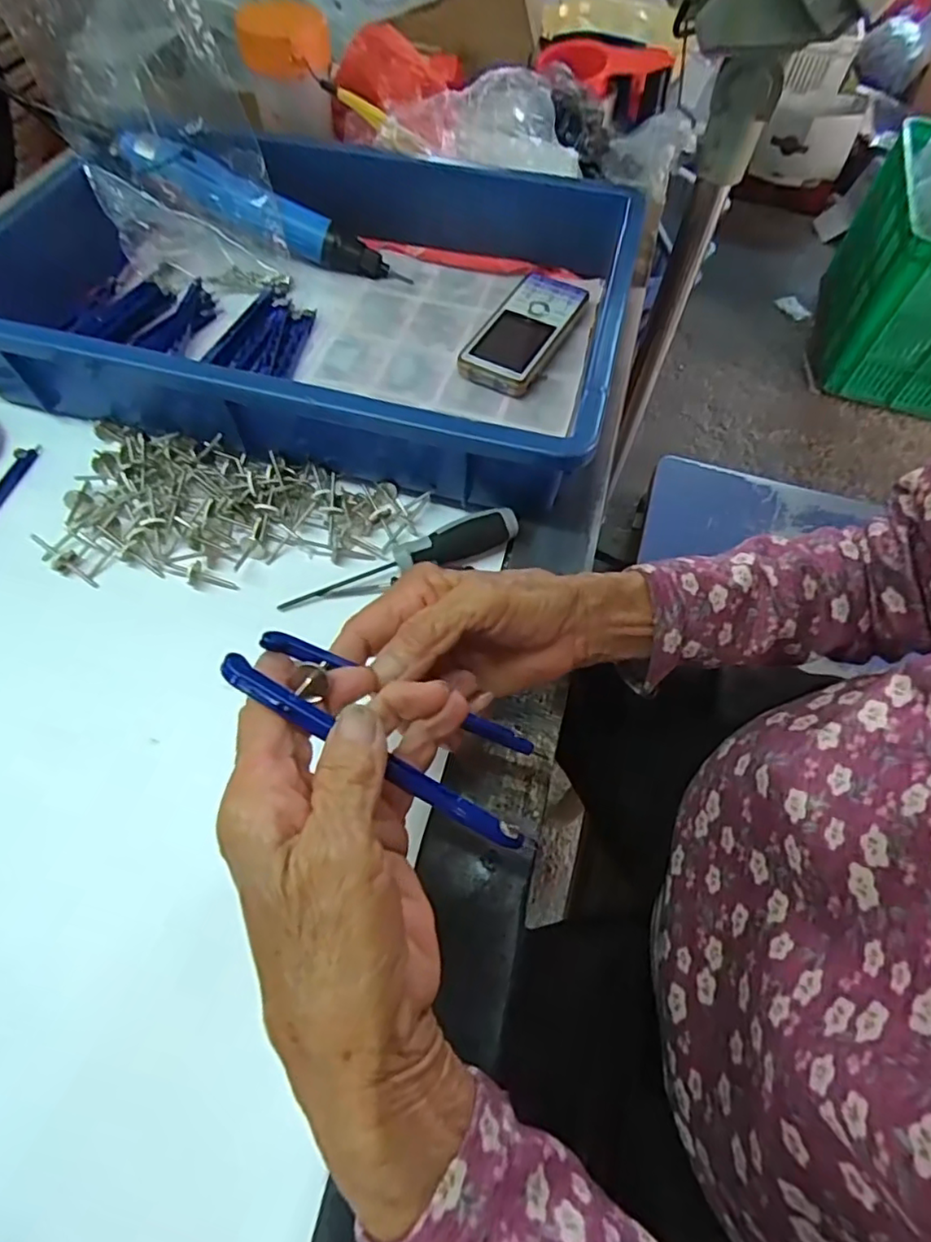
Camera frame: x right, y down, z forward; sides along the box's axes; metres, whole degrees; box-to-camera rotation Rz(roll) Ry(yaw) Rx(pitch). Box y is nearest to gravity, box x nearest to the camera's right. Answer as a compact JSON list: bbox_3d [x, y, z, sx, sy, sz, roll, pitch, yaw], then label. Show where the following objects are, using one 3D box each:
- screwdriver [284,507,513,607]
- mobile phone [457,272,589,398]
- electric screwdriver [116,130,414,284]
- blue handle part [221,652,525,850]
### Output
[{"bbox_3d":[-0.037,-0.036,0.362,0.144,0.021,0.021,-19,62,-12],"label":"screwdriver"},{"bbox_3d":[0.045,-0.222,0.466,0.059,0.020,0.129,26,62,13],"label":"mobile phone"},{"bbox_3d":[-0.159,-0.328,0.491,0.233,0.030,0.030,20,59,-13],"label":"electric screwdriver"},{"bbox_3d":[-0.031,0.047,0.211,0.119,0.007,0.010,33,62,-6],"label":"blue handle part"}]

